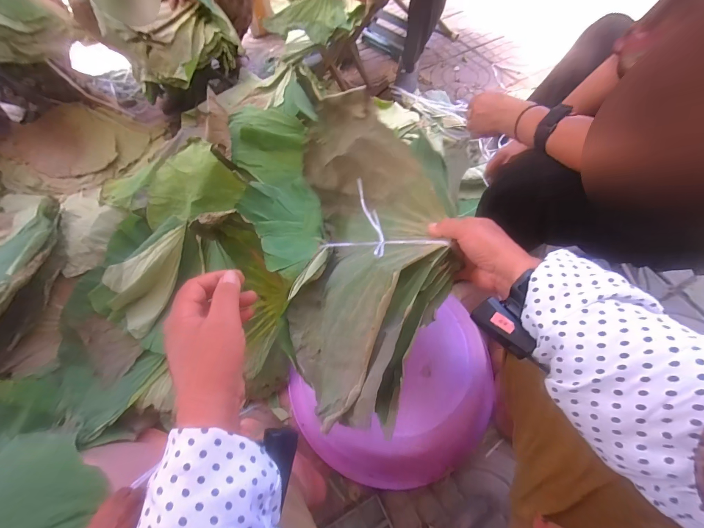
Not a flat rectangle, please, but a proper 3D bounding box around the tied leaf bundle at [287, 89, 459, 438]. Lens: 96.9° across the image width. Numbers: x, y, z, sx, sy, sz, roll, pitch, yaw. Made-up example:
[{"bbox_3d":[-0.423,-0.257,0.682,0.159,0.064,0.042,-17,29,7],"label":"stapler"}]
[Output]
[{"bbox_3d":[0.016,-0.019,0.498,0.249,0.177,0.481,5,62,7],"label":"tied leaf bundle"}]

